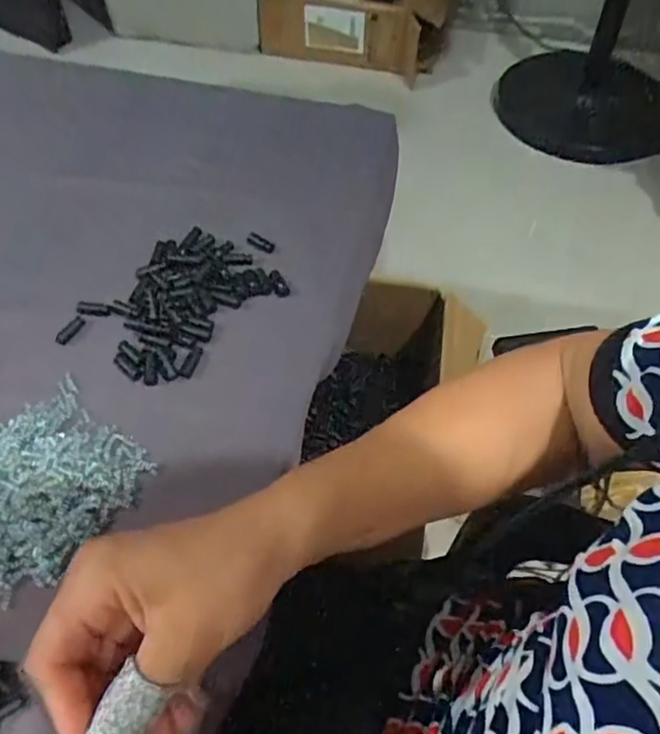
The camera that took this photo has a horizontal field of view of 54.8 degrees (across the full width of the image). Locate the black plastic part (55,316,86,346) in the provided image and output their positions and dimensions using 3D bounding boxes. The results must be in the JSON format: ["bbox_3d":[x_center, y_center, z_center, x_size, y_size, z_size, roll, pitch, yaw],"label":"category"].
[{"bbox_3d":[-0.194,-0.028,0.479,0.008,0.005,0.028,21,49,13],"label":"black plastic part"}]

